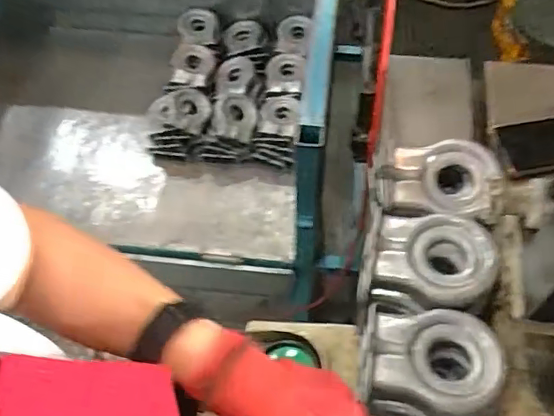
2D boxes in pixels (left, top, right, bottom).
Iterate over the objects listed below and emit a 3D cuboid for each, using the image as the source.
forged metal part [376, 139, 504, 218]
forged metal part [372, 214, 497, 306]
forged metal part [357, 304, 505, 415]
[{"bbox_3d":[0.180,-0.027,0.629,0.129,0.050,0.097,-7,59,-3],"label":"forged metal part"},{"bbox_3d":[0.158,0.049,0.565,0.117,0.034,0.096,9,60,7],"label":"forged metal part"},{"bbox_3d":[0.143,0.146,0.514,0.121,0.044,0.107,7,59,6],"label":"forged metal part"}]

